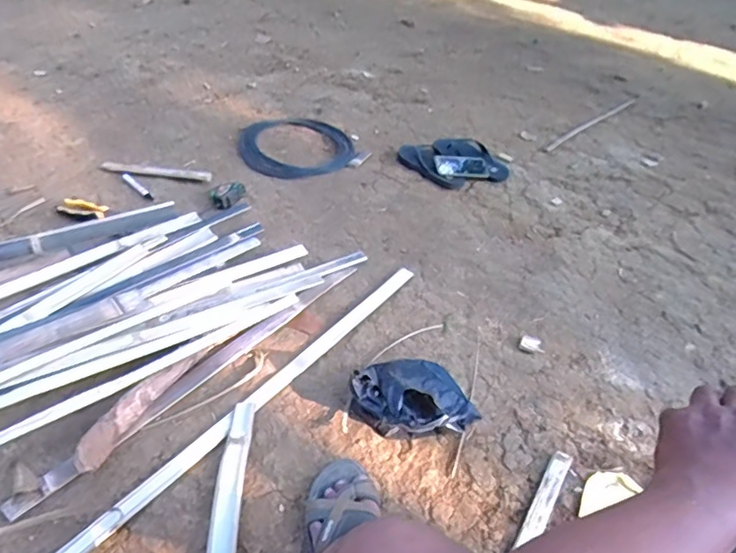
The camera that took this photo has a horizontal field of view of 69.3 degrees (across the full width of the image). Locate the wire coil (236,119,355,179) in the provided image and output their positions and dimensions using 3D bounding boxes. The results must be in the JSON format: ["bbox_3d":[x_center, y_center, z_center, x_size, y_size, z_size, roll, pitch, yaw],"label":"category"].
[{"bbox_3d":[-0.220,-0.409,1.653,0.352,0.030,0.350,-3,41,-12],"label":"wire coil"}]

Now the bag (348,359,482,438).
[{"bbox_3d":[0.068,0.215,0.928,0.195,0.100,0.168,-2,40,-11],"label":"bag"}]

